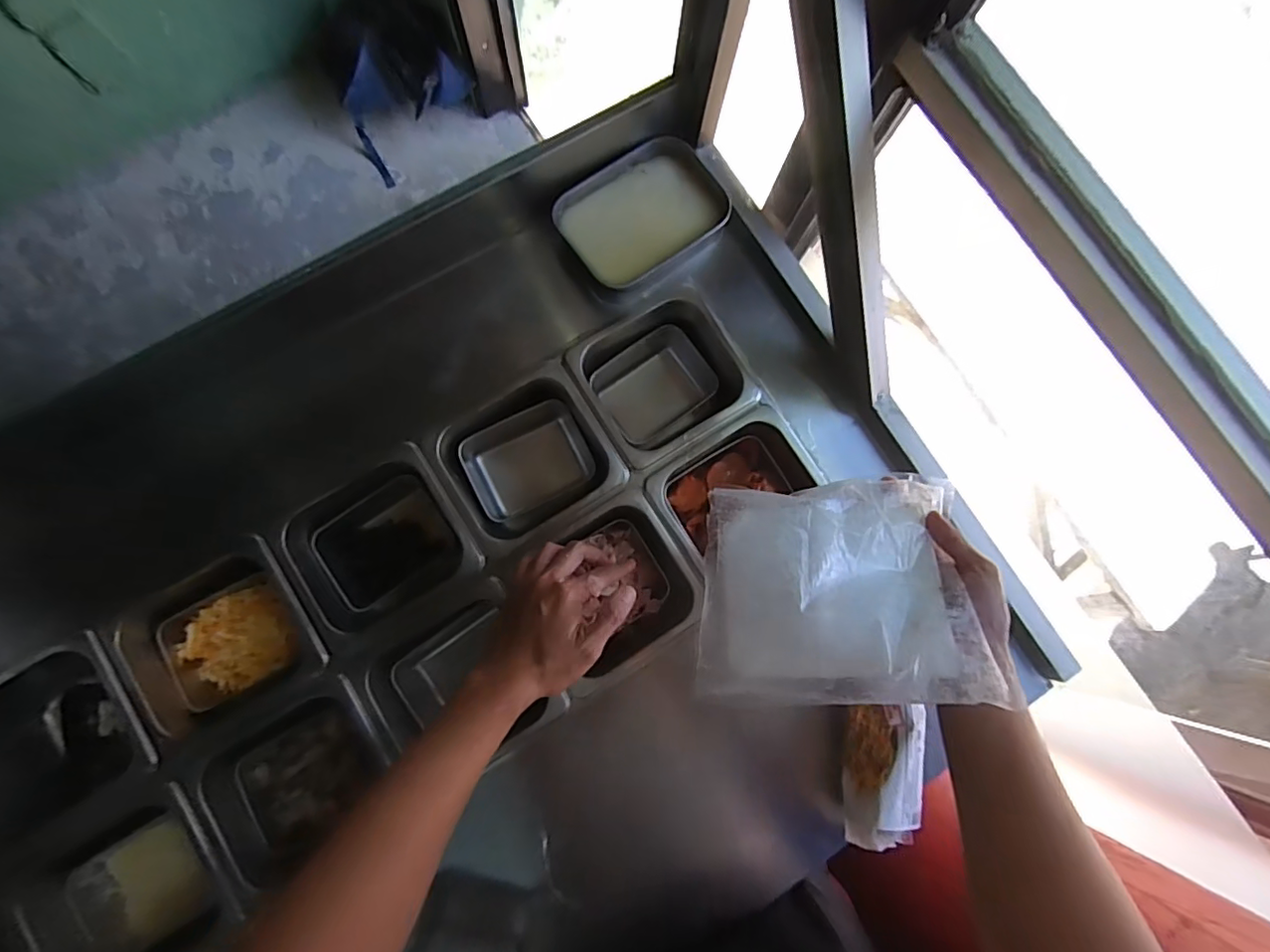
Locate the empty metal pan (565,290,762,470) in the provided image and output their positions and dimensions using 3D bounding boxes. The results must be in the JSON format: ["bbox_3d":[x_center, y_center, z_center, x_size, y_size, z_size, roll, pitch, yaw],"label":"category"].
[{"bbox_3d":[0.029,-0.106,0.681,0.176,0.110,0.166,-31,85,-7],"label":"empty metal pan"}]

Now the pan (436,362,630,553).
[{"bbox_3d":[-0.116,-0.010,0.655,0.173,0.120,0.159,-29,85,-7],"label":"pan"}]

